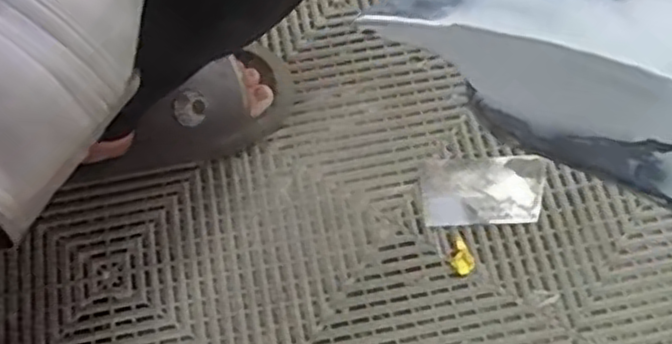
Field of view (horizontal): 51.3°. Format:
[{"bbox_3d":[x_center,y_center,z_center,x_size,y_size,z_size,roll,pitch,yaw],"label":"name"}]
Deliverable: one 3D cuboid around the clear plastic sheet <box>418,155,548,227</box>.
[{"bbox_3d":[0.149,0.017,0.707,0.125,0.004,0.071,-2,66,1],"label":"clear plastic sheet"}]

